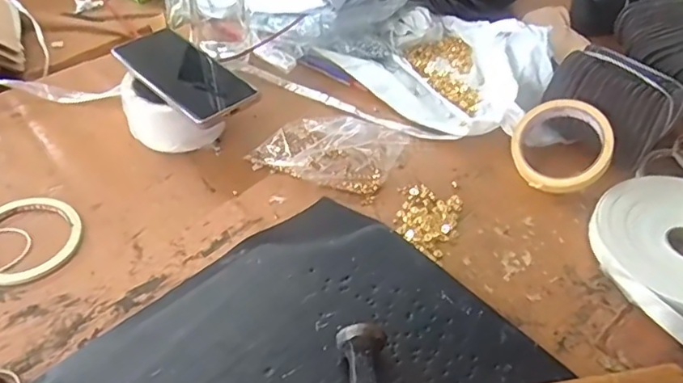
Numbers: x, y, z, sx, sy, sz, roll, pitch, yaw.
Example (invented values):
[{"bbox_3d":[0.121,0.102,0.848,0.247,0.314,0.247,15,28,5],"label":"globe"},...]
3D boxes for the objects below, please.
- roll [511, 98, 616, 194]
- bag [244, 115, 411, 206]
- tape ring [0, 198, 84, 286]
[{"bbox_3d":[0.221,-0.046,0.567,0.095,0.022,0.095,-7,71,22],"label":"roll"},{"bbox_3d":[-0.010,-0.052,0.586,0.139,0.028,0.106,18,48,13],"label":"bag"},{"bbox_3d":[-0.279,0.041,0.493,0.094,0.007,0.092,2,46,-3],"label":"tape ring"}]

